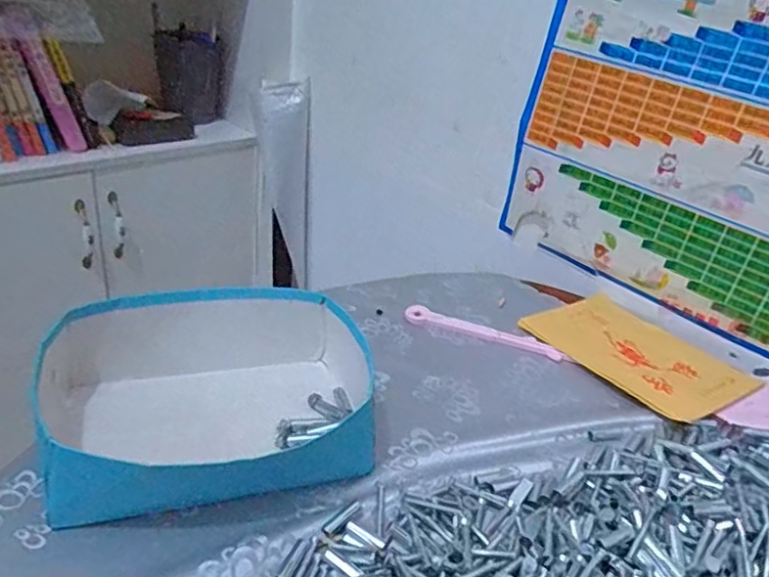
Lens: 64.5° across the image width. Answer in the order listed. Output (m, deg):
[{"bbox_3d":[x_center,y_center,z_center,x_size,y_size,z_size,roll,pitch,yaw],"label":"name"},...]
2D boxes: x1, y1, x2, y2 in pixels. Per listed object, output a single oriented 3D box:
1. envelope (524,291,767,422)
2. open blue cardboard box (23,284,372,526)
[{"bbox_3d":[0.339,0.084,0.820,0.176,0.011,0.260,-18,38,-37],"label":"envelope"},{"bbox_3d":[-0.166,0.100,0.610,0.304,0.091,0.242,-9,33,-26],"label":"open blue cardboard box"}]

